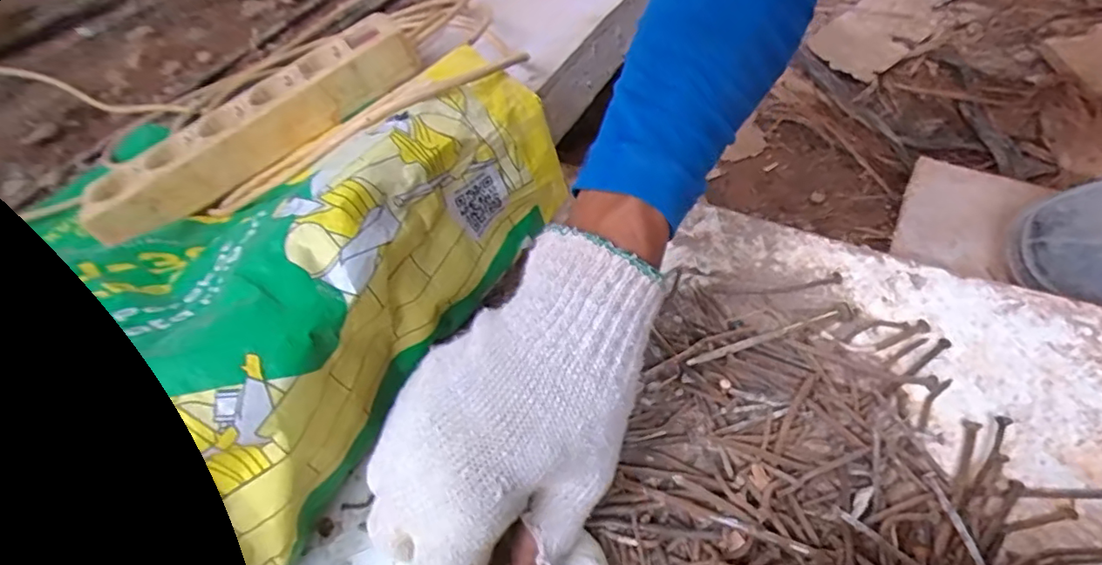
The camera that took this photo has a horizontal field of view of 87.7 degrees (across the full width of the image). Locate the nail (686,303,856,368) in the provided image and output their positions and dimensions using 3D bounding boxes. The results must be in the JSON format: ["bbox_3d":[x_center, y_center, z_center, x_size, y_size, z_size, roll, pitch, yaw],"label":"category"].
[{"bbox_3d":[0.123,0.030,0.320,0.098,0.009,0.010,-20,51,-7],"label":"nail"}]

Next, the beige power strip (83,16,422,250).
[{"bbox_3d":[-0.230,-0.122,0.444,0.264,0.037,0.065,-34,58,-5],"label":"beige power strip"}]

